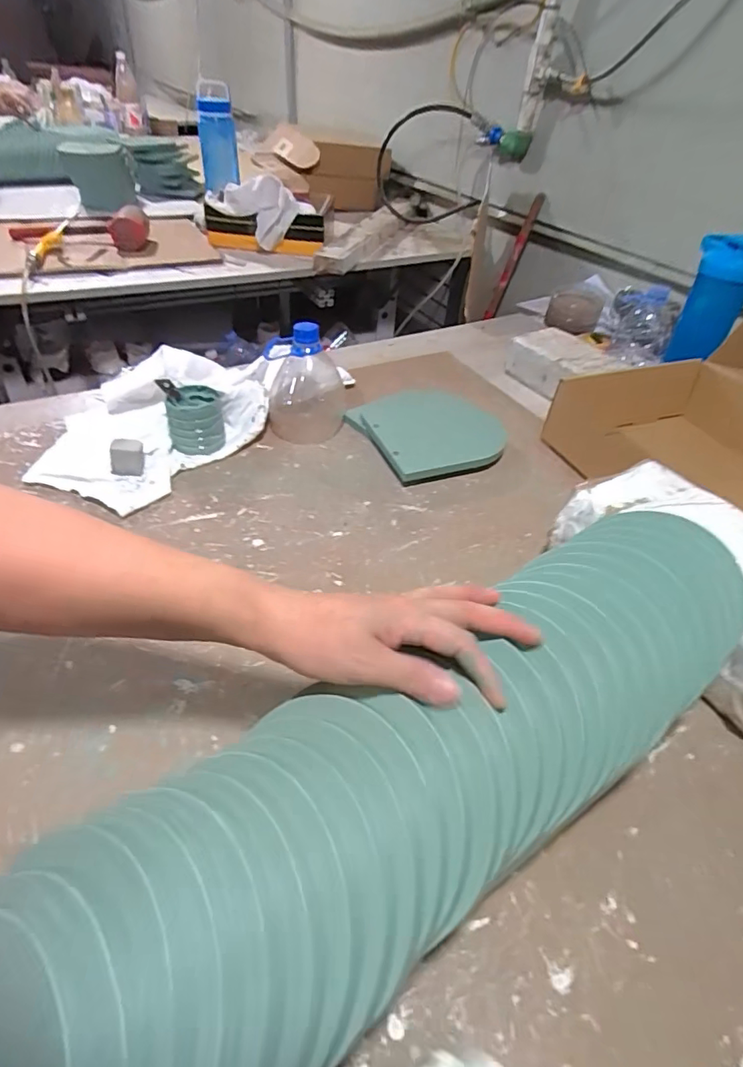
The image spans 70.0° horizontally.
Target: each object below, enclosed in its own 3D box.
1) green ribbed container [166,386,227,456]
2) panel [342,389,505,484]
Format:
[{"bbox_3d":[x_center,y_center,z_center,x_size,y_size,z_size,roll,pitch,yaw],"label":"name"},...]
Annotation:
[{"bbox_3d":[-0.216,-0.138,0.653,0.067,0.064,0.063,-8,44,-14],"label":"green ribbed container"},{"bbox_3d":[0.087,-0.135,0.702,0.188,0.025,0.162,-16,46,-22],"label":"panel"}]

